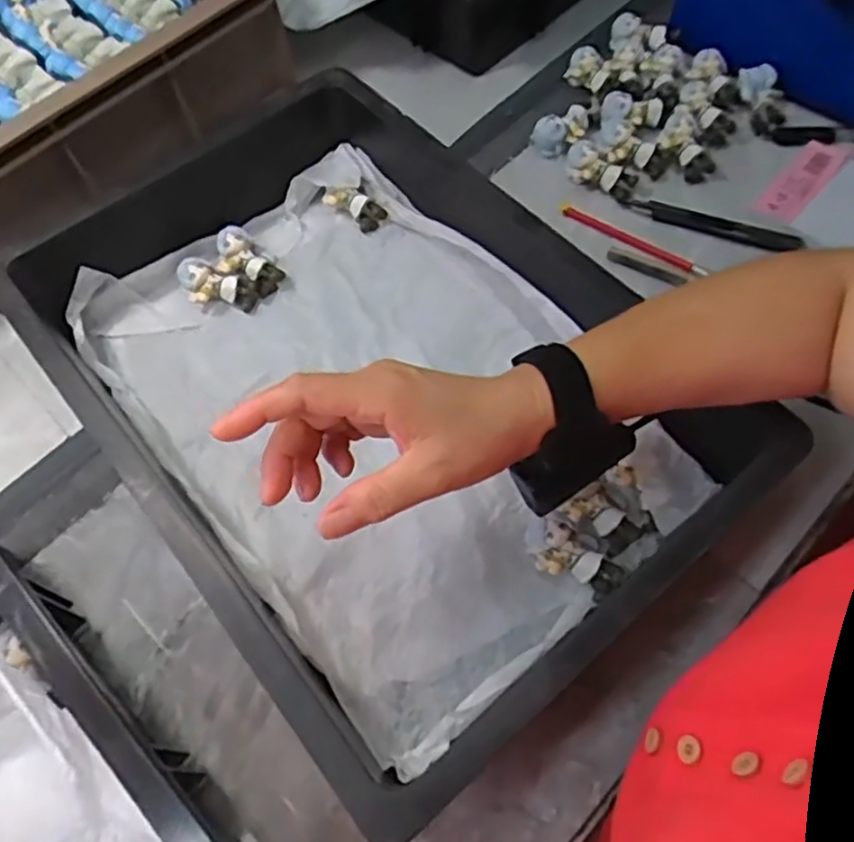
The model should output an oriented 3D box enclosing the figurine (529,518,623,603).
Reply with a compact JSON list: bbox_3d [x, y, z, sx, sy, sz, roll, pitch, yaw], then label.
[{"bbox_3d":[0.091,0.084,0.428,0.056,0.019,0.034,25,67,15],"label":"figurine"}]

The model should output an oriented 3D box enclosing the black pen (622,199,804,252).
[{"bbox_3d":[0.216,-0.151,0.528,0.130,0.013,0.015,23,67,14],"label":"black pen"}]

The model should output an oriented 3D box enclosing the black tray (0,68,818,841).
[{"bbox_3d":[-0.065,-0.047,0.479,0.303,0.099,0.508,-38,67,-15],"label":"black tray"}]

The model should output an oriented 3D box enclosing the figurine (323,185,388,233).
[{"bbox_3d":[-0.059,-0.177,0.577,0.052,0.029,0.022,36,70,19],"label":"figurine"}]

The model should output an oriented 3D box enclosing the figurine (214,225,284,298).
[{"bbox_3d":[-0.147,-0.128,0.555,0.065,0.019,0.033,43,72,2],"label":"figurine"}]

